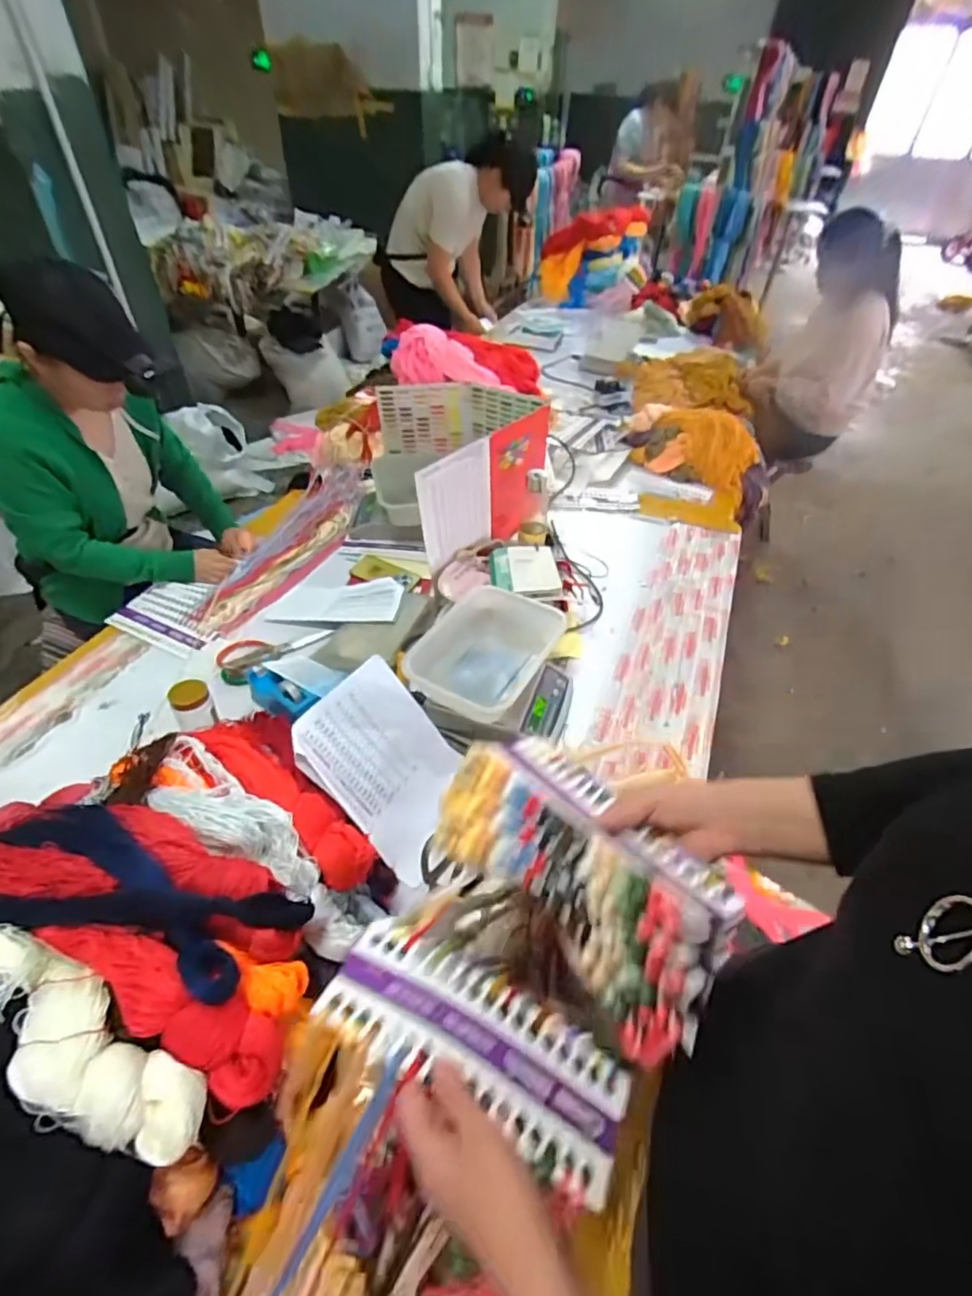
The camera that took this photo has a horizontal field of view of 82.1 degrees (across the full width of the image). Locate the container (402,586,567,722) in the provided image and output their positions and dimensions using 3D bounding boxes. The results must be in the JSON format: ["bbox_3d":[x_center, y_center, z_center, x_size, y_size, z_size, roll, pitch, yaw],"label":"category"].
[{"bbox_3d":[-0.011,0.012,1.016,0.216,0.077,0.300,22,48,18],"label":"container"}]

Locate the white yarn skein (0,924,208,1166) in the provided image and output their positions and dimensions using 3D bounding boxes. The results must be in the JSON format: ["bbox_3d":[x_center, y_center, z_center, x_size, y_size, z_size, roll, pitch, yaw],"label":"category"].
[{"bbox_3d":[-0.379,0.325,0.485,0.313,0.060,0.083,20,48,16],"label":"white yarn skein"}]

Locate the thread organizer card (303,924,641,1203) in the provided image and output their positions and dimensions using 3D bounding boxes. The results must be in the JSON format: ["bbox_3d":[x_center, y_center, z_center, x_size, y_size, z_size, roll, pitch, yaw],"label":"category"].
[{"bbox_3d":[-0.008,0.303,0.434,0.238,0.022,0.087,24,39,14],"label":"thread organizer card"}]

